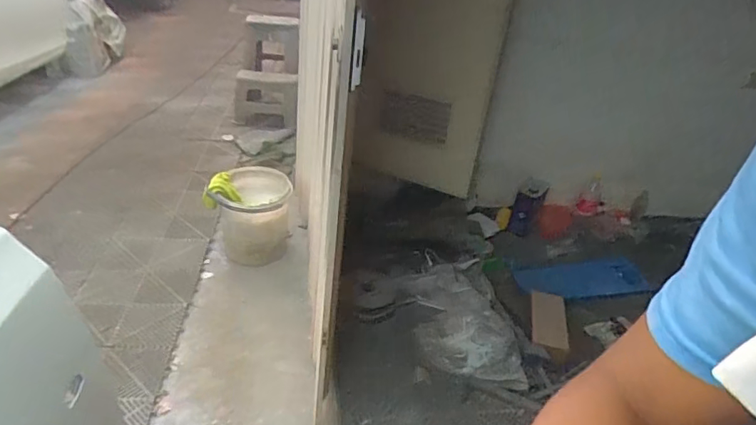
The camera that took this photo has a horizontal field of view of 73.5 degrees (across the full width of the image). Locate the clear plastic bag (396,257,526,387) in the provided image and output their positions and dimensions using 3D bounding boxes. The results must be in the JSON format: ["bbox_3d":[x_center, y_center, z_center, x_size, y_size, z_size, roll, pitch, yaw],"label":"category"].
[{"bbox_3d":[0.299,0.392,1.861,0.374,0.076,0.583,-3,33,-12],"label":"clear plastic bag"}]

